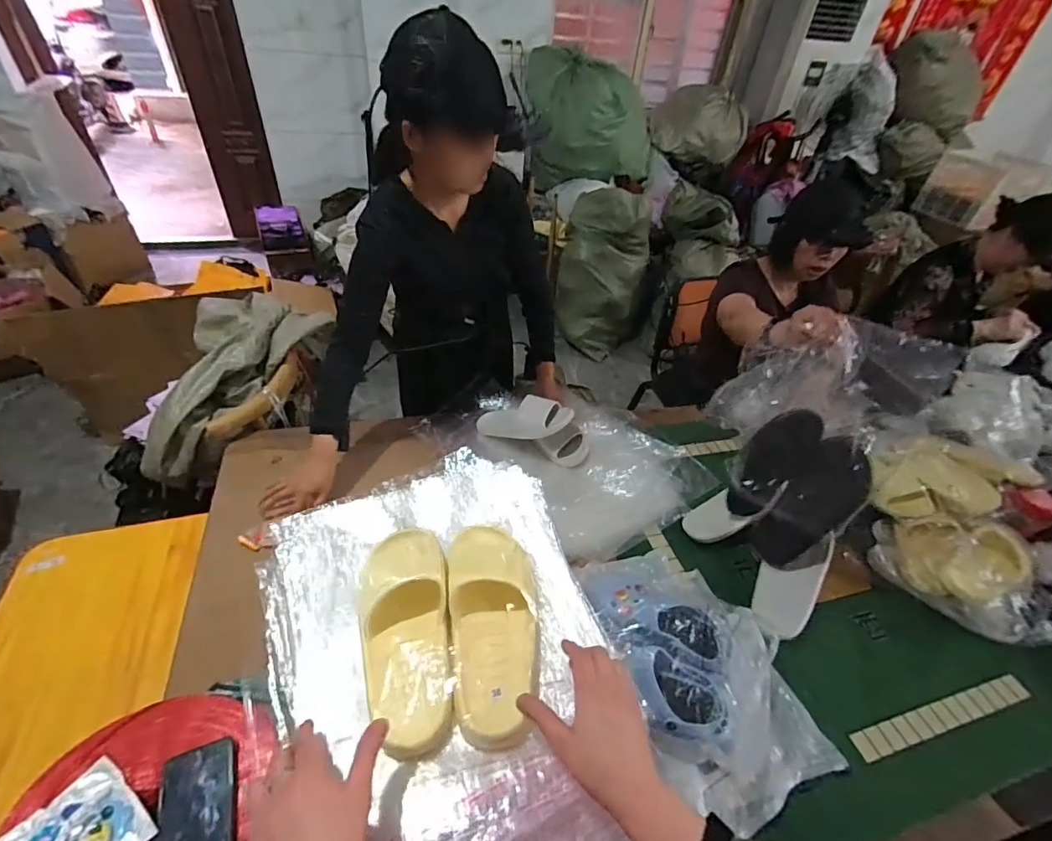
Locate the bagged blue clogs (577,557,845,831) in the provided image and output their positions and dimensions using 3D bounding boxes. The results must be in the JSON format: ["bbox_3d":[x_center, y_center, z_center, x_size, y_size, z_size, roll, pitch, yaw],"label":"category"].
[{"bbox_3d":[0.264,0.383,0.786,0.282,0.134,0.435,-13,45,-21],"label":"bagged blue clogs"}]

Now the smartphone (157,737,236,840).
[{"bbox_3d":[-0.360,0.447,0.519,0.073,0.009,0.158,-7,50,-22],"label":"smartphone"}]

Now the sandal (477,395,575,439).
[{"bbox_3d":[-0.017,0.000,1.144,0.242,0.060,0.097,-5,37,23],"label":"sandal"}]

